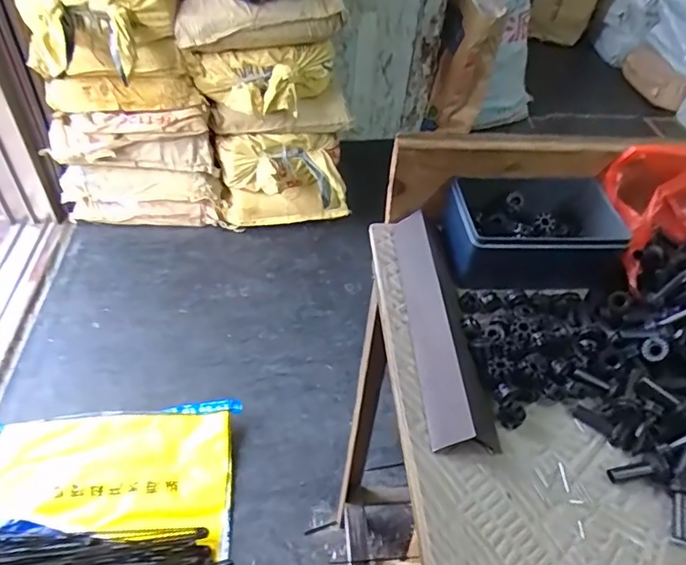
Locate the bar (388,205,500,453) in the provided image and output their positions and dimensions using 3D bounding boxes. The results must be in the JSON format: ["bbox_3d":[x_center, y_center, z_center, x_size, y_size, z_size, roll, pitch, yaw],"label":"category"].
[{"bbox_3d":[0.082,0.022,0.443,0.051,0.033,0.243,1,46,-4],"label":"bar"}]

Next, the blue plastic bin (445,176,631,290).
[{"bbox_3d":[0.175,-0.051,0.499,0.147,0.057,0.102,2,46,-3],"label":"blue plastic bin"}]

